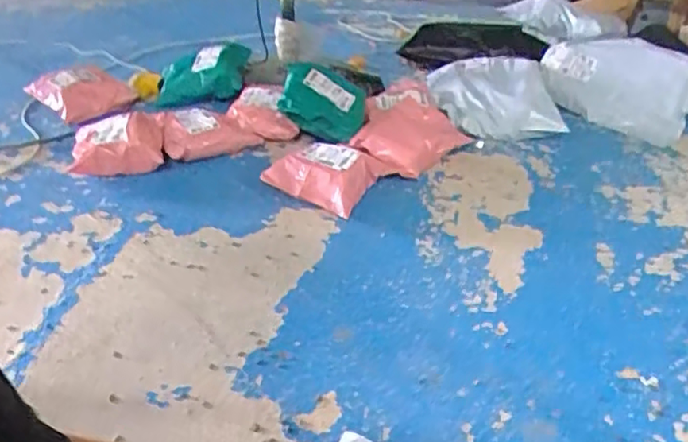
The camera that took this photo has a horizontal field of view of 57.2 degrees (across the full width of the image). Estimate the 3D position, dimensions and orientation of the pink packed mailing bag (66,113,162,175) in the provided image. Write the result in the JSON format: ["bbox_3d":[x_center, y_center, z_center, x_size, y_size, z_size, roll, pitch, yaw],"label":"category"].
[{"bbox_3d":[-0.519,-0.170,1.447,0.208,0.084,0.191,-9,37,-13],"label":"pink packed mailing bag"}]

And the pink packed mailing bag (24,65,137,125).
[{"bbox_3d":[-0.689,-0.343,1.688,0.271,0.080,0.205,28,44,33],"label":"pink packed mailing bag"}]

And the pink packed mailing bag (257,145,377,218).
[{"bbox_3d":[-0.049,-0.106,1.355,0.211,0.078,0.162,19,40,25],"label":"pink packed mailing bag"}]

